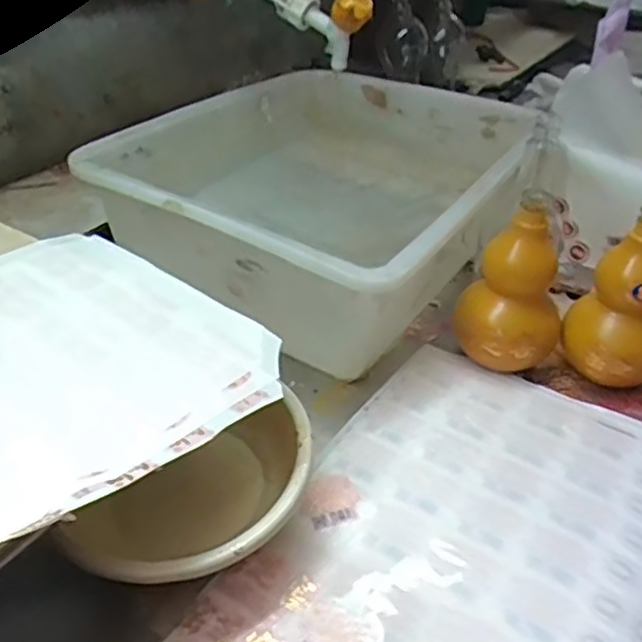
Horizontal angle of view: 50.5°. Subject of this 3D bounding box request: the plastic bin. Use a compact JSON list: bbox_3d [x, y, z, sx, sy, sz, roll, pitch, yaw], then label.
[{"bbox_3d":[0.022,-0.148,0.798,0.383,0.153,0.486,27,42,24],"label":"plastic bin"}]

